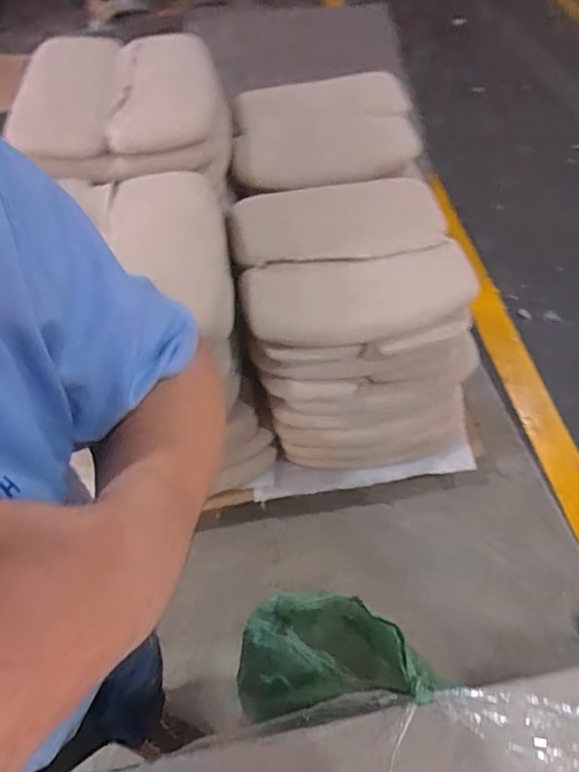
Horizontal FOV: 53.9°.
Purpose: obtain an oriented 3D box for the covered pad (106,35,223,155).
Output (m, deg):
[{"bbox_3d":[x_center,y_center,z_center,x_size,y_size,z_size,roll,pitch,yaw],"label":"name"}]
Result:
[{"bbox_3d":[-0.280,-0.652,1.275,0.240,0.090,0.338,-5,54,-3],"label":"covered pad"}]

